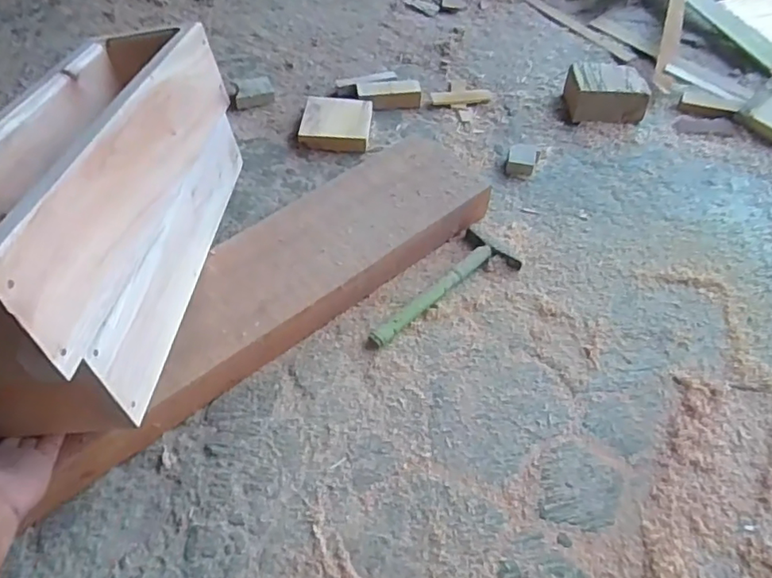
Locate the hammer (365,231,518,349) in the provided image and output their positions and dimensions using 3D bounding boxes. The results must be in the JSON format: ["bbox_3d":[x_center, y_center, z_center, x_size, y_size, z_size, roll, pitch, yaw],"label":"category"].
[{"bbox_3d":[0.078,0.012,0.748,0.084,0.018,0.227,35,60,21],"label":"hammer"}]

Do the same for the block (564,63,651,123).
[{"bbox_3d":[0.382,-0.342,1.001,0.123,0.067,0.108,-2,54,-4],"label":"block"}]

